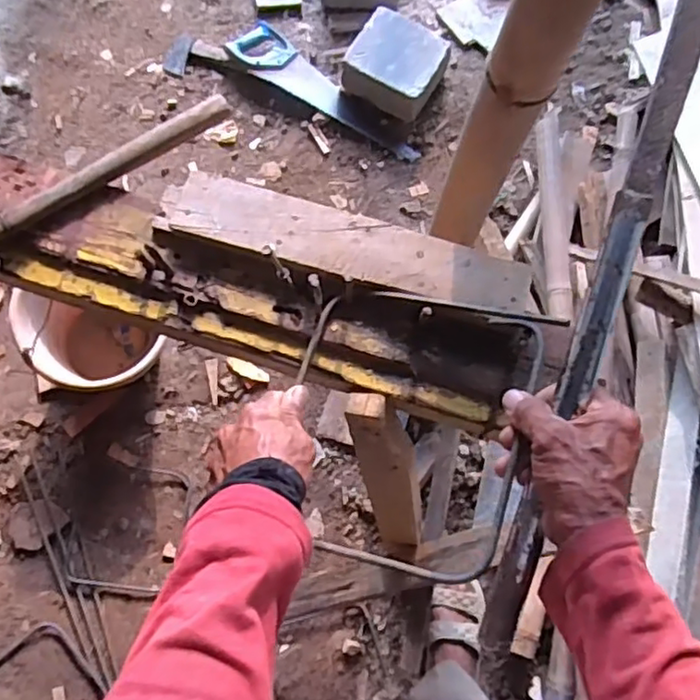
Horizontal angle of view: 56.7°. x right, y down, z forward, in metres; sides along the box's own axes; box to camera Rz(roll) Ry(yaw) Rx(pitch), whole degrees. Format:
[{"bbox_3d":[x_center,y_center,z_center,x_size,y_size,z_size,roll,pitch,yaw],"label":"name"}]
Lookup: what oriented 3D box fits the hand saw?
[{"bbox_3d":[-0.068,-0.628,1.590,0.538,0.033,0.117,38,76,10],"label":"hand saw"}]

